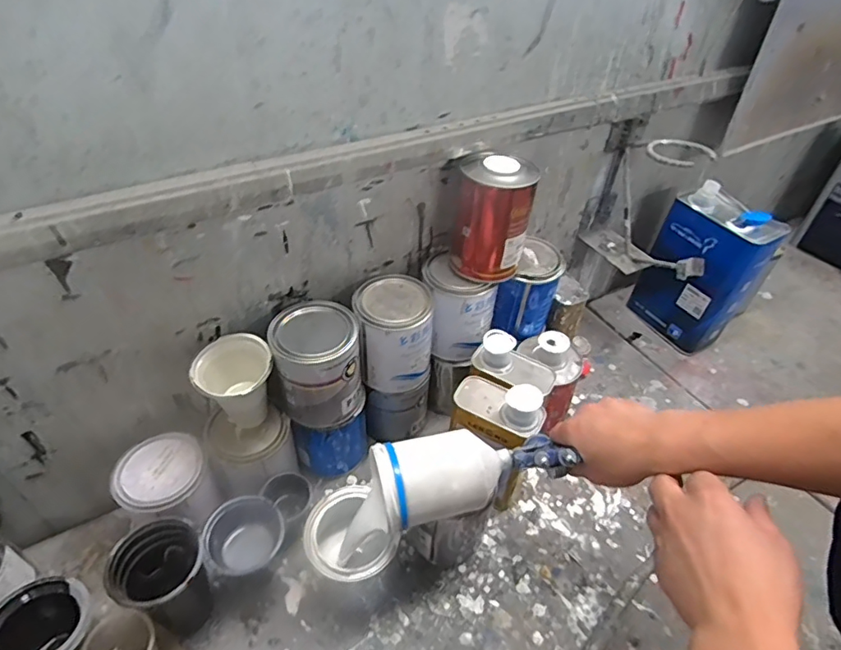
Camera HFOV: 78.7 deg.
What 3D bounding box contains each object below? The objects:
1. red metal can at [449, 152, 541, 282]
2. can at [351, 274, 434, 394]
[{"bbox_3d":[0.095,-0.144,0.689,0.098,0.148,0.086,3,43,0],"label":"red metal can"},{"bbox_3d":[-0.037,0.014,0.717,0.105,0.135,0.107,2,43,-2],"label":"can"}]

